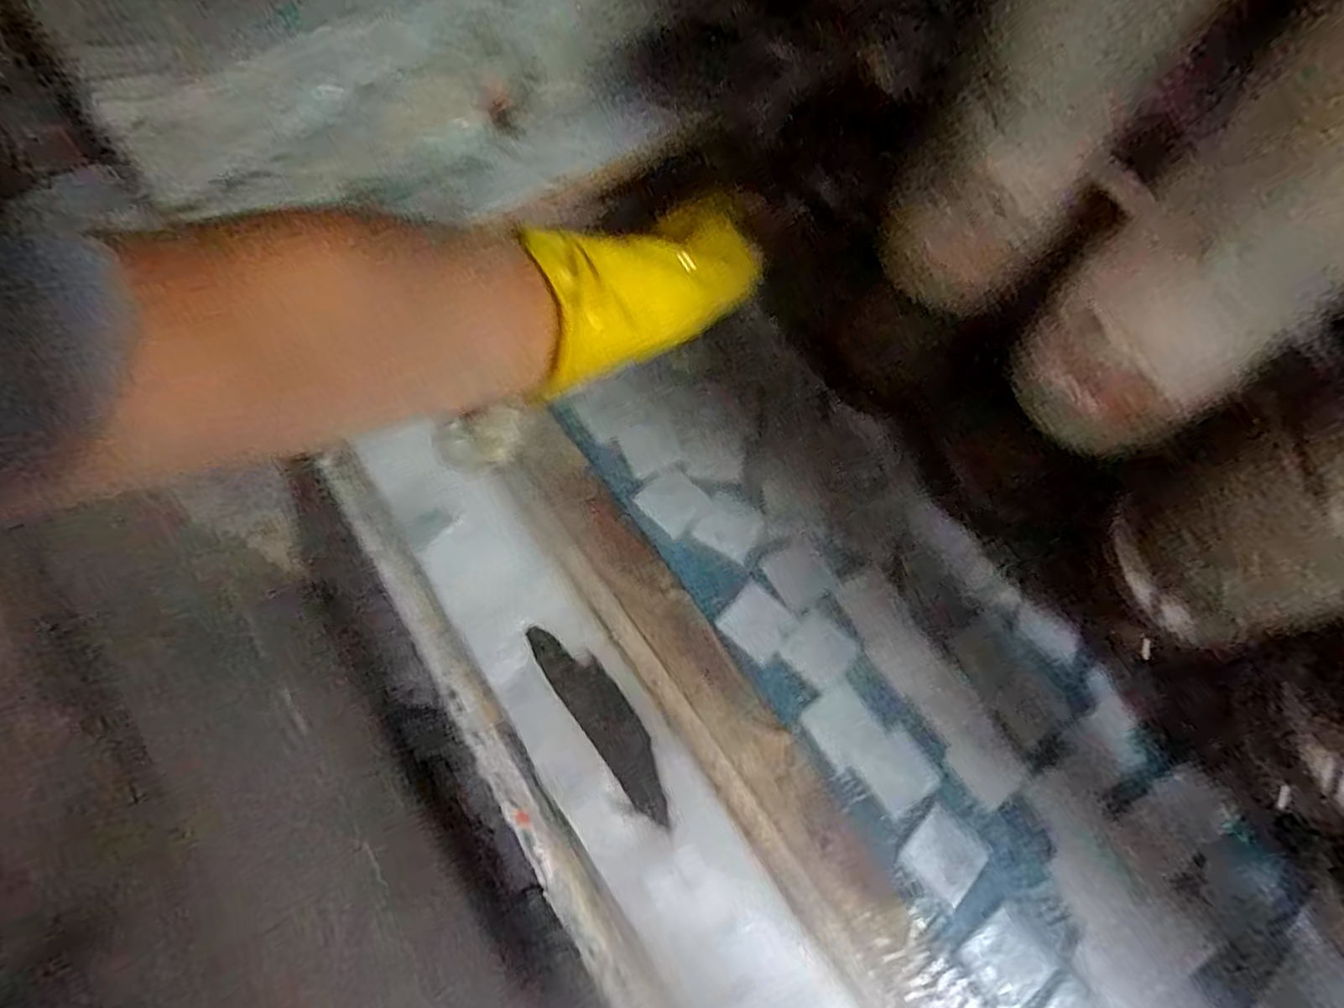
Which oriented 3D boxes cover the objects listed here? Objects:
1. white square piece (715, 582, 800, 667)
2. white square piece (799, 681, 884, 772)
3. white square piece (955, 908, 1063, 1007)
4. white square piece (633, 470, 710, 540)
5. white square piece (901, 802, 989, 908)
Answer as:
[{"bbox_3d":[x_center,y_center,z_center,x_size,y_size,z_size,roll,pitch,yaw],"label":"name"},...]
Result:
[{"bbox_3d":[0.067,0.093,0.525,0.049,0.004,0.048,40,74,14],"label":"white square piece"},{"bbox_3d":[0.126,0.163,0.497,0.047,0.004,0.048,-34,72,-12],"label":"white square piece"},{"bbox_3d":[0.222,0.300,0.441,0.054,0.004,0.050,-34,73,-13],"label":"white square piece"},{"bbox_3d":[0.001,-0.002,0.559,0.046,0.004,0.049,-42,74,-15],"label":"white square piece"},{"bbox_3d":[0.190,0.244,0.465,0.045,0.004,0.047,41,74,14],"label":"white square piece"}]

